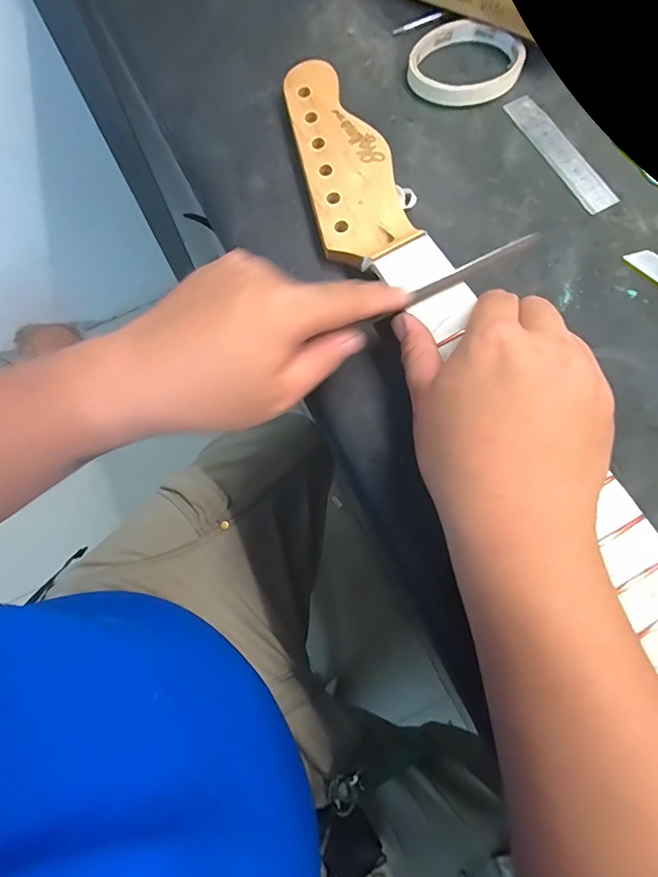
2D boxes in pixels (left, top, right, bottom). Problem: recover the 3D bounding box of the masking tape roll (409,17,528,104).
[{"bbox_3d":[0.114,-0.314,0.355,0.089,0.012,0.089,0,77,2],"label":"masking tape roll"}]

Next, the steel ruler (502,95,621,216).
[{"bbox_3d":[0.182,-0.225,0.335,0.028,0.004,0.119,-27,77,-4],"label":"steel ruler"}]

